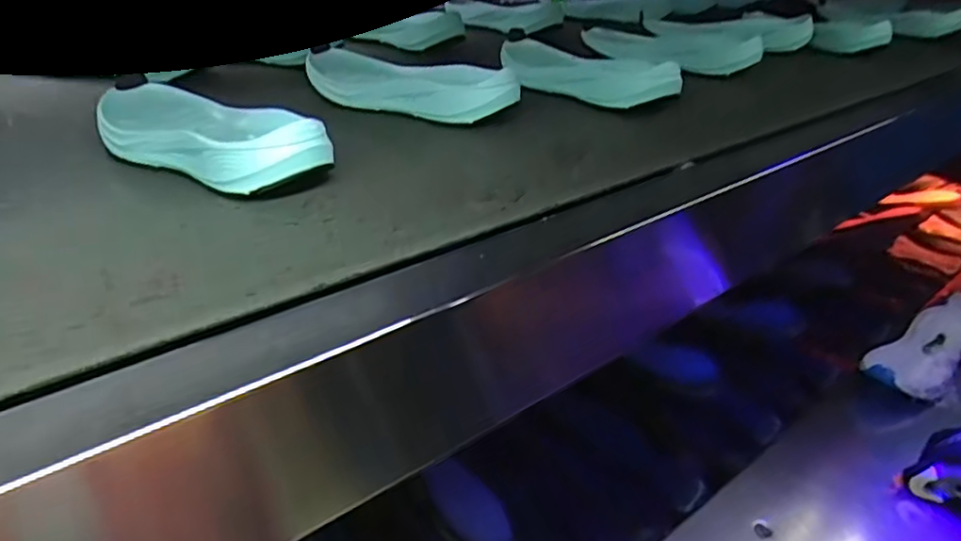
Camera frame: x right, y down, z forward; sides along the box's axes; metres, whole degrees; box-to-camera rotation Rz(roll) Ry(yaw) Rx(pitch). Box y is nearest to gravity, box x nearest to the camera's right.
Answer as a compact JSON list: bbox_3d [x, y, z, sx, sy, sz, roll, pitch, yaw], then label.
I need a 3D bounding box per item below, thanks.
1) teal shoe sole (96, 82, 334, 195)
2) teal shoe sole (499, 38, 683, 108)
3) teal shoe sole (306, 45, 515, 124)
[{"bbox_3d":[-0.199,-0.100,0.471,0.230,0.042,0.090,20,34,29],"label":"teal shoe sole"},{"bbox_3d":[0.093,-0.204,0.672,0.065,0.043,0.226,-20,36,-34],"label":"teal shoe sole"},{"bbox_3d":[-0.075,-0.172,0.603,0.089,0.039,0.230,-24,38,-38],"label":"teal shoe sole"}]

